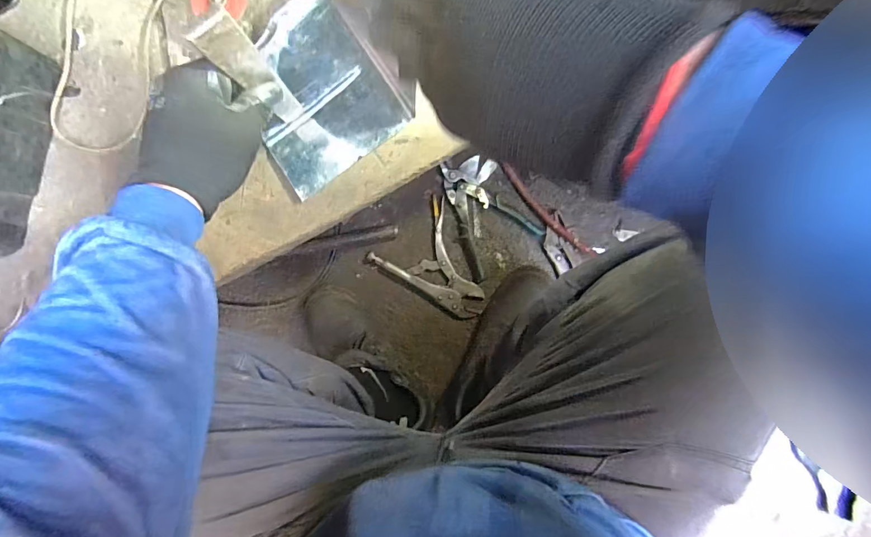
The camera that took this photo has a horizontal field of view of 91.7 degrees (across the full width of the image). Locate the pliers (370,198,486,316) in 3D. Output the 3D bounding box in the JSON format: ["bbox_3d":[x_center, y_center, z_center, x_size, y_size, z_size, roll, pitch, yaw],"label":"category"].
[{"bbox_3d":[0.002,0.011,0.738,0.153,0.026,0.191,-35,89,0],"label":"pliers"}]

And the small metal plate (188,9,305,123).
[{"bbox_3d":[-0.159,-0.171,0.380,0.032,0.170,0.011,-41,91,1],"label":"small metal plate"}]

